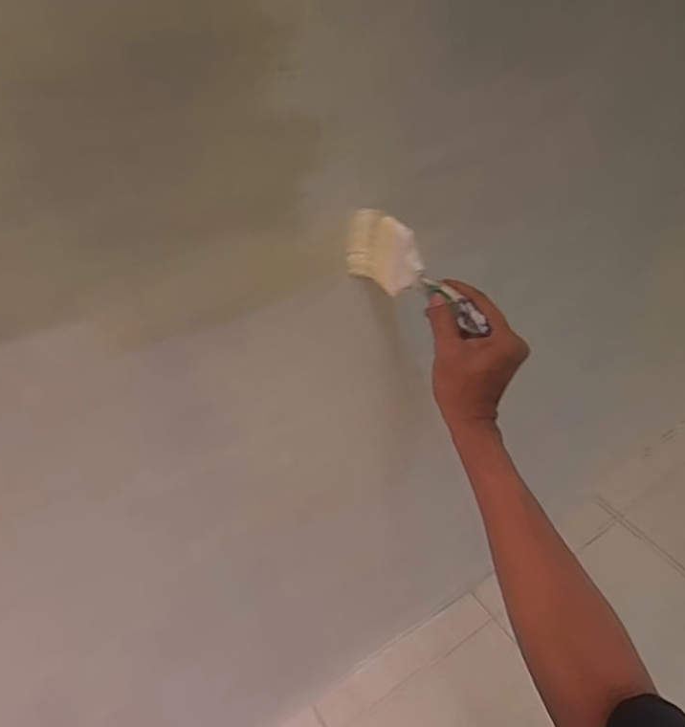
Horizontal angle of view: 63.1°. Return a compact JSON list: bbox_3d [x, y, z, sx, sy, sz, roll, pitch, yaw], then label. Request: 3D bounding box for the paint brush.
[{"bbox_3d":[0.064,-0.085,0.539,0.033,0.070,0.202,-23,44,-21],"label":"paint brush"}]

